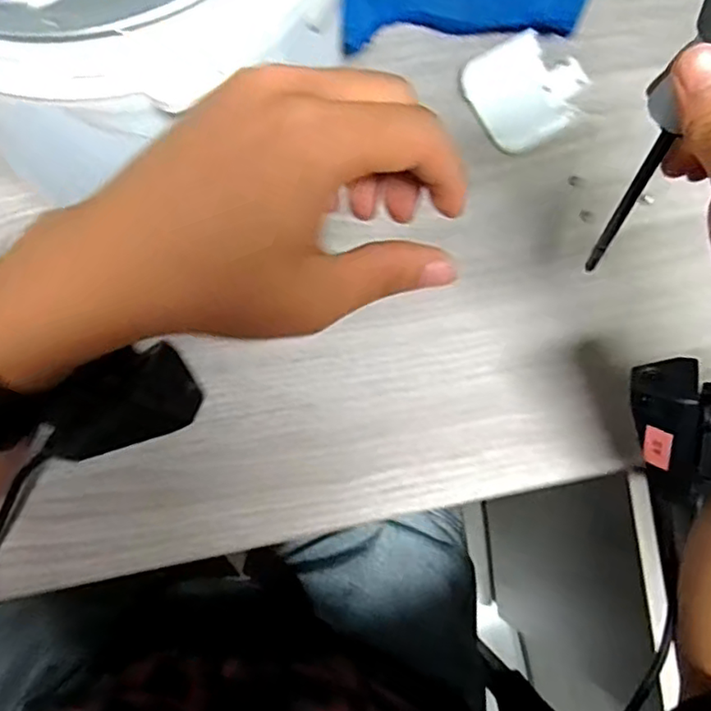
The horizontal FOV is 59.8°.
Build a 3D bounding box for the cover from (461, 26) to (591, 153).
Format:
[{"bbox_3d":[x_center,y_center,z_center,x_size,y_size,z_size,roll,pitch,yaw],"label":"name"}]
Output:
[{"bbox_3d":[0.117,-0.179,0.417,0.082,0.011,0.070,-27,79,-9],"label":"cover"}]

